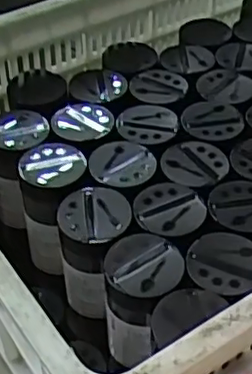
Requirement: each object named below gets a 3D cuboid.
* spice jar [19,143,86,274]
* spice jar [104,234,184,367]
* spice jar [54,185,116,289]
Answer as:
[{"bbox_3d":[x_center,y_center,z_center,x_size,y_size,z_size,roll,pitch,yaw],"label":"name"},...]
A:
[{"bbox_3d":[-0.070,0.022,0.629,0.056,0.123,0.063,17,46,17],"label":"spice jar"},{"bbox_3d":[0.014,0.100,0.545,0.059,0.114,0.061,0,43,0],"label":"spice jar"},{"bbox_3d":[-0.028,0.063,0.589,0.058,0.117,0.061,0,43,0],"label":"spice jar"}]

